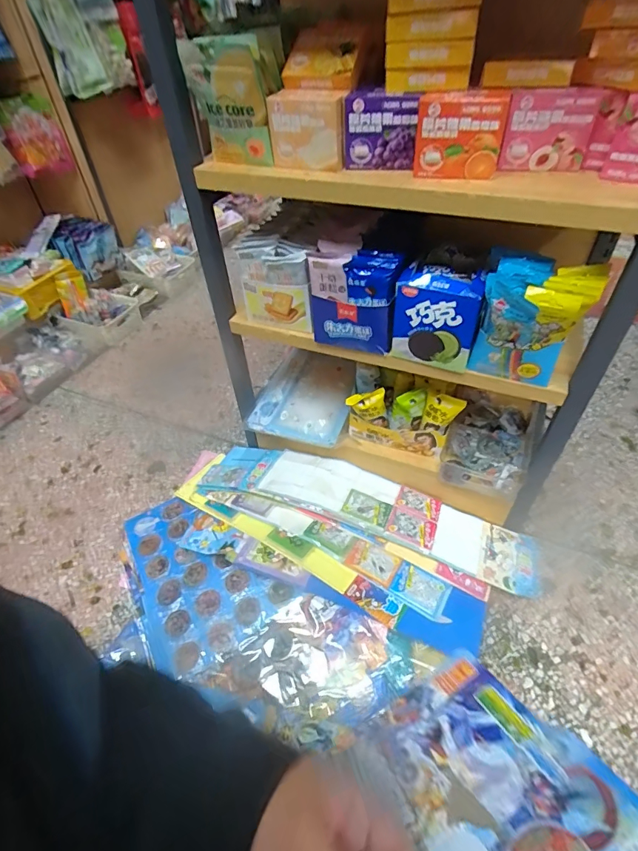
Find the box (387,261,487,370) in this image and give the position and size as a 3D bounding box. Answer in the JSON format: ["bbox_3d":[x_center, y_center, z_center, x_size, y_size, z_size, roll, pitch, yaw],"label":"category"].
[{"bbox_3d":[0.175,-0.163,0.643,0.115,0.130,0.068,15,49,17],"label":"box"}]

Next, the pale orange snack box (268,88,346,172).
[{"bbox_3d":[-0.015,-0.374,0.555,0.095,0.078,0.032,7,48,10],"label":"pale orange snack box"}]

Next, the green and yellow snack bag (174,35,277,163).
[{"bbox_3d":[-0.114,-0.407,0.556,0.102,0.146,0.031,9,74,8],"label":"green and yellow snack bag"}]

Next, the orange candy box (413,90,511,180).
[{"bbox_3d":[0.163,-0.334,0.504,0.099,0.078,0.034,6,47,9],"label":"orange candy box"}]

